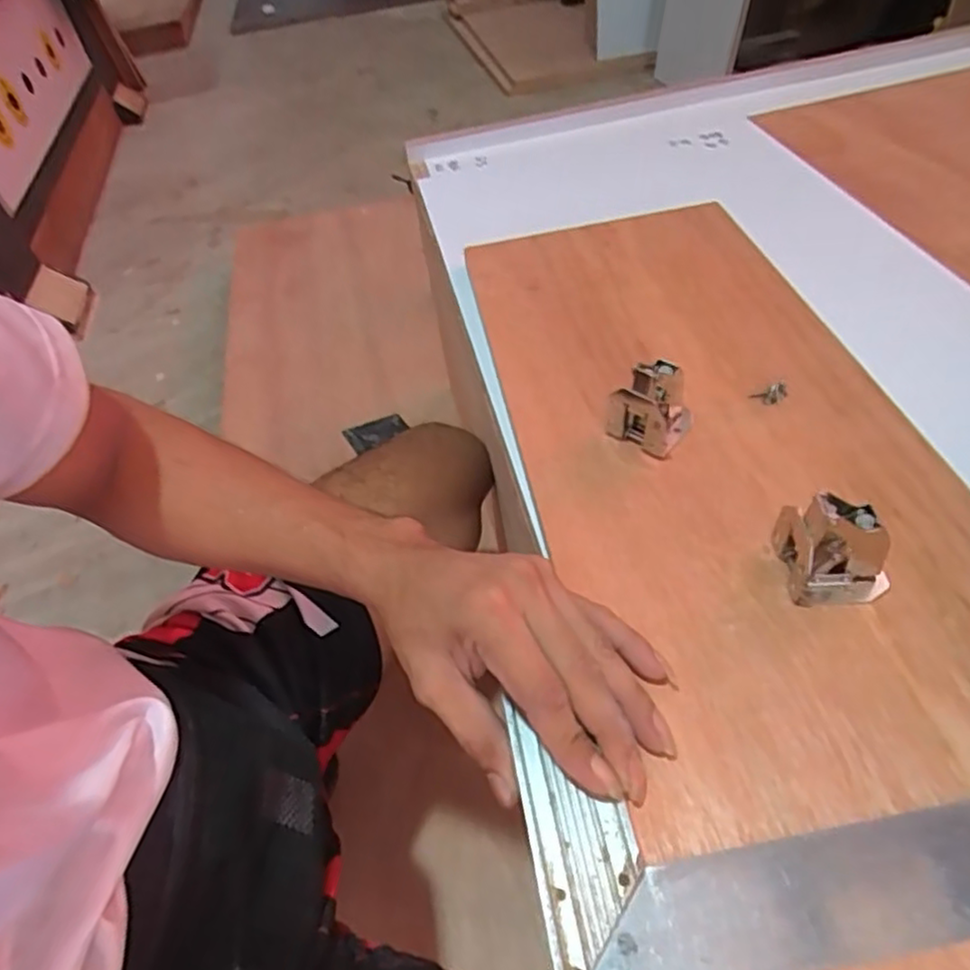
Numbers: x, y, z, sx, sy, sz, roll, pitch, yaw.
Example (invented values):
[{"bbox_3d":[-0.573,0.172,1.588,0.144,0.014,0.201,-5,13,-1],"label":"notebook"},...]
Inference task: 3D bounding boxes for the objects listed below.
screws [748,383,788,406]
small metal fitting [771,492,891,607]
[{"bbox_3d":[0.189,-0.060,0.453,0.023,0.011,0.011,1,48,6],"label":"screws"},{"bbox_3d":[0.177,0.032,0.340,0.056,0.055,0.033,13,51,19],"label":"small metal fitting"}]

